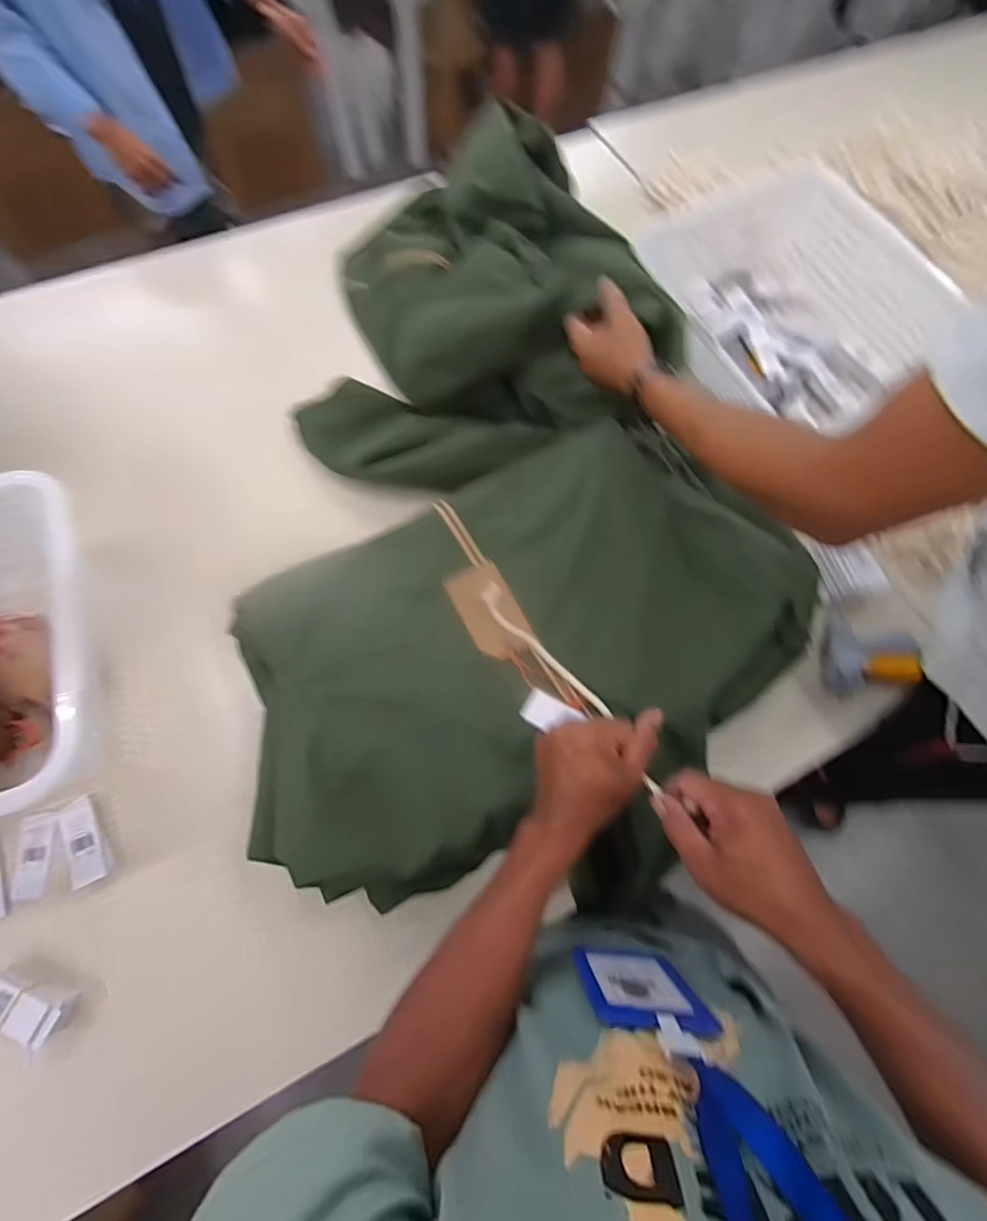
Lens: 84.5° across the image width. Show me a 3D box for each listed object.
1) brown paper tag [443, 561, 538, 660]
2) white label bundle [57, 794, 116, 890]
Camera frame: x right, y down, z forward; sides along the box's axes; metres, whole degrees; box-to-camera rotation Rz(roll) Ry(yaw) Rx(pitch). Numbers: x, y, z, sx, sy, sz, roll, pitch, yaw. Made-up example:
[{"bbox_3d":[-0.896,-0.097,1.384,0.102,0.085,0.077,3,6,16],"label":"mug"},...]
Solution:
[{"bbox_3d":[-0.003,0.000,0.571,0.059,0.006,0.106,-25,72,-11],"label":"brown paper tag"},{"bbox_3d":[-0.432,0.243,0.578,0.036,0.022,0.089,-22,70,-11],"label":"white label bundle"}]

